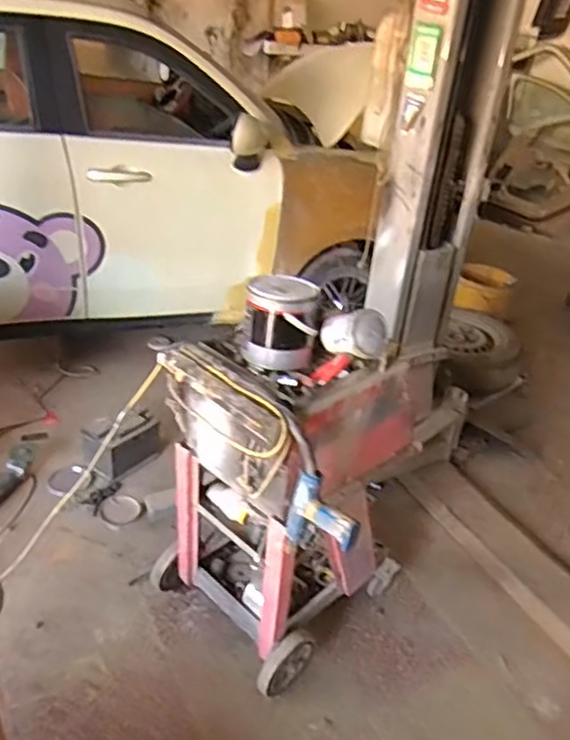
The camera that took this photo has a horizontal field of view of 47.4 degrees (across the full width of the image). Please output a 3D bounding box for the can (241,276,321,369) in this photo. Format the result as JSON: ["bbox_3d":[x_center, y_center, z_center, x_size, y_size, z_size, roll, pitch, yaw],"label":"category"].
[{"bbox_3d":[-0.011,-0.110,1.415,0.160,0.164,0.154,6,31,0],"label":"can"}]

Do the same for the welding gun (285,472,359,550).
[{"bbox_3d":[0.075,0.302,1.278,0.045,0.164,0.171,-20,40,-37],"label":"welding gun"}]

